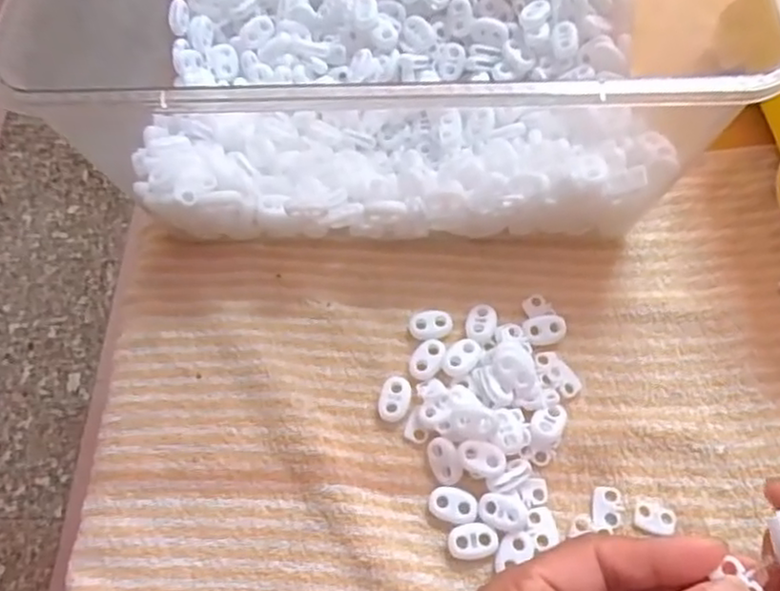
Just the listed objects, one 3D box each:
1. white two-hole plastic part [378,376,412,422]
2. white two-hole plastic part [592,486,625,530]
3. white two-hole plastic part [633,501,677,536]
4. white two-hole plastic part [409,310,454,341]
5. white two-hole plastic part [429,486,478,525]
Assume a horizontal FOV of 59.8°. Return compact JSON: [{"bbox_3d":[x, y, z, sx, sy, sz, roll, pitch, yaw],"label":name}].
[{"bbox_3d":[0.002,0.052,0.336,0.015,0.007,0.023,7,64,7],"label":"white two-hole plastic part"},{"bbox_3d":[0.099,0.097,0.309,0.013,0.004,0.019,7,64,7],"label":"white two-hole plastic part"},{"bbox_3d":[0.120,0.101,0.306,0.019,0.004,0.012,12,65,9],"label":"white two-hole plastic part"},{"bbox_3d":[0.022,0.016,0.352,0.022,0.007,0.015,-10,64,-2],"label":"white two-hole plastic part"},{"bbox_3d":[0.029,0.097,0.313,0.022,0.006,0.015,11,65,8],"label":"white two-hole plastic part"}]

